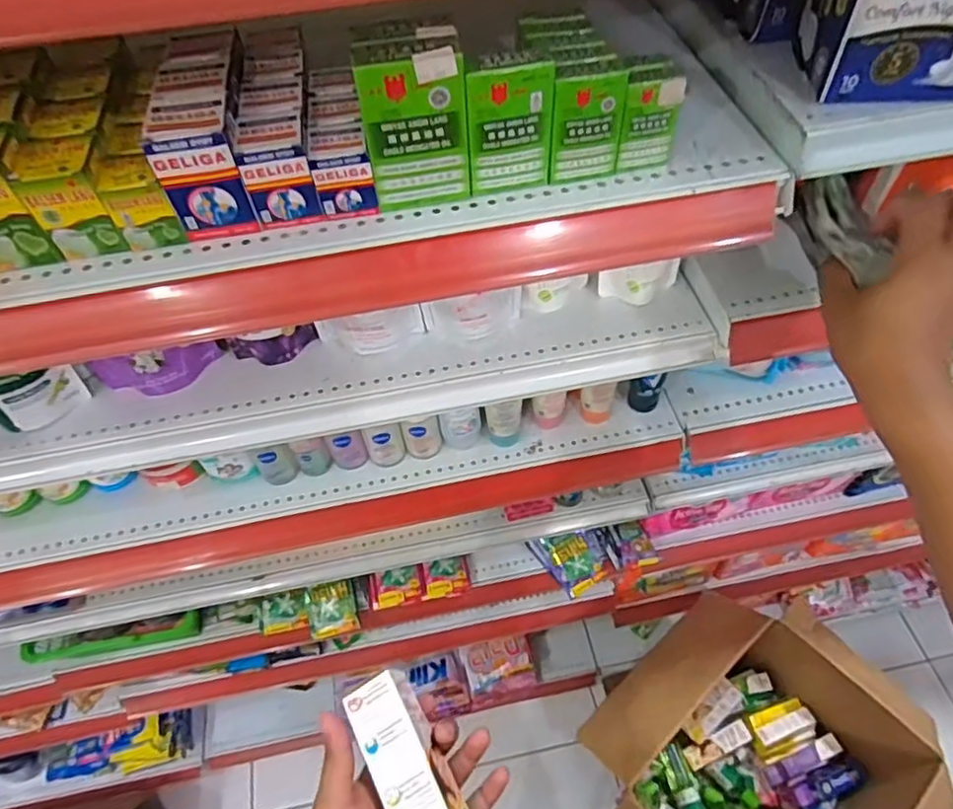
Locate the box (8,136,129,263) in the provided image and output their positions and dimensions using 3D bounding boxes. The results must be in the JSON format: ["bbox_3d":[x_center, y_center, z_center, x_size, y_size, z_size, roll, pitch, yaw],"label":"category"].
[{"bbox_3d":[-0.251,-0.130,0.393,0.042,0.059,0.045,-15,56,-7],"label":"box"}]

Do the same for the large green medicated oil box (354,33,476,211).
[{"bbox_3d":[-0.036,-0.168,0.385,0.061,0.096,0.025,-9,55,-3],"label":"large green medicated oil box"}]

